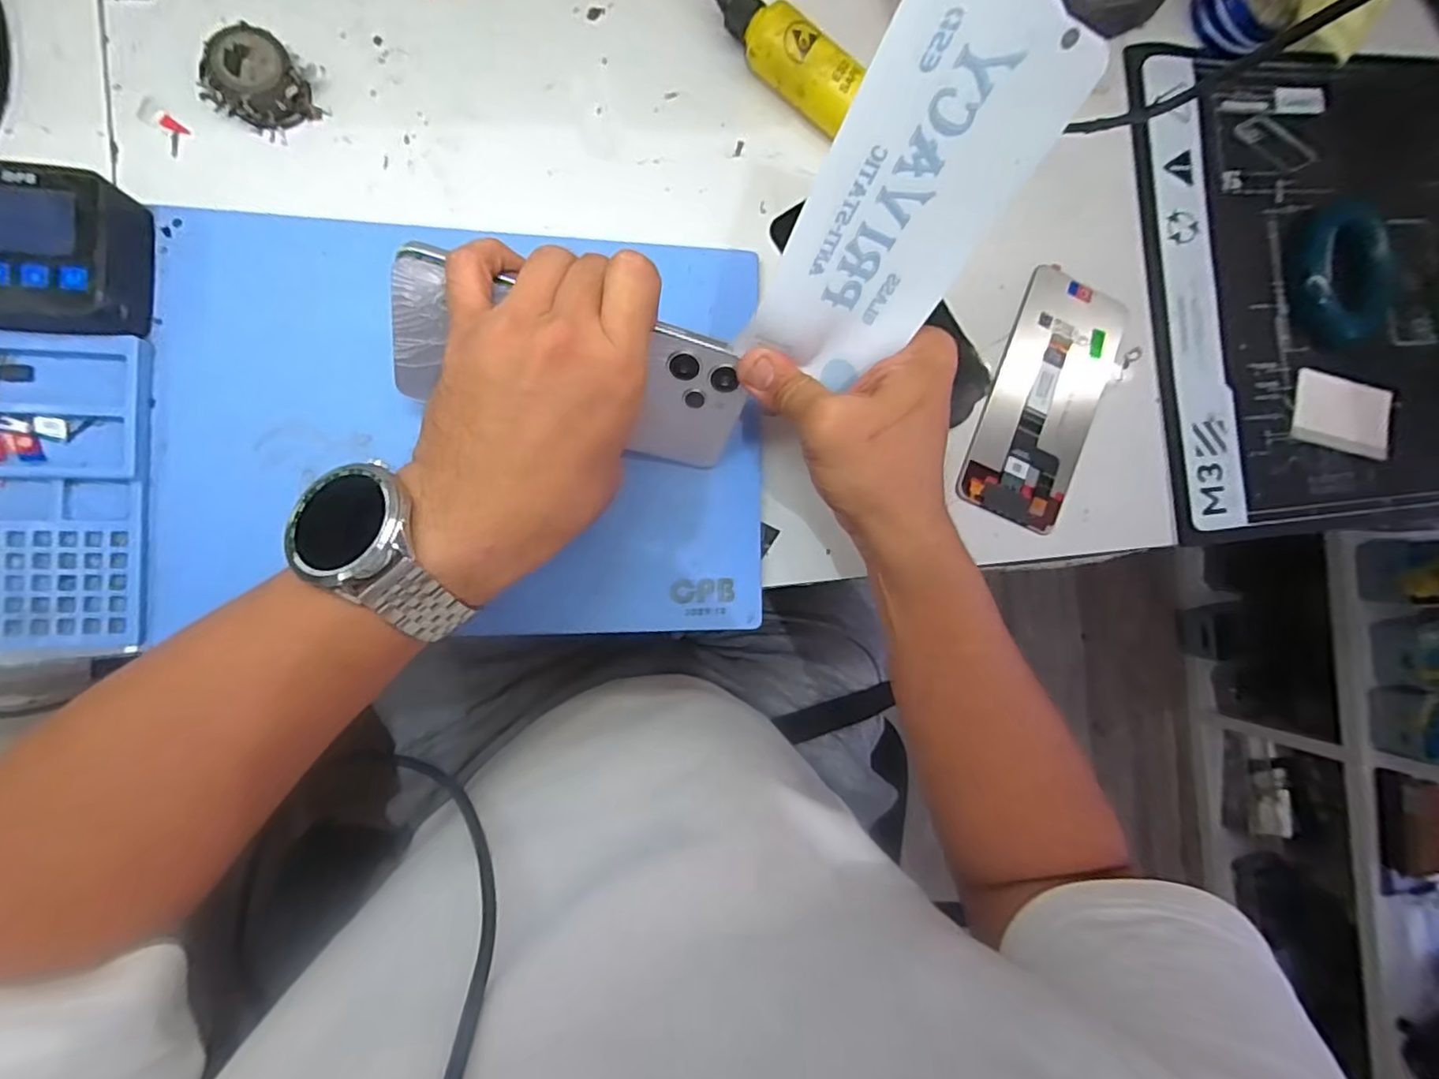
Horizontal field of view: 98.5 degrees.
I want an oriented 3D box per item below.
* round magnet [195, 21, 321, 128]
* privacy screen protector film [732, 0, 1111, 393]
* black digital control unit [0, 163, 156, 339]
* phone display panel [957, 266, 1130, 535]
[{"bbox_3d":[-0.238,-0.234,0.318,0.044,0.024,0.038,-39,94,-8],"label":"round magnet"},{"bbox_3d":[0.072,-0.128,0.246,0.073,0.146,0.009,19,42,-13],"label":"privacy screen protector film"},{"bbox_3d":[-0.314,-0.131,0.291,0.068,0.035,0.070,-1,88,-9],"label":"black digital control unit"},{"bbox_3d":[0.209,-0.091,0.394,0.073,0.005,0.168,23,85,-8],"label":"phone display panel"}]

